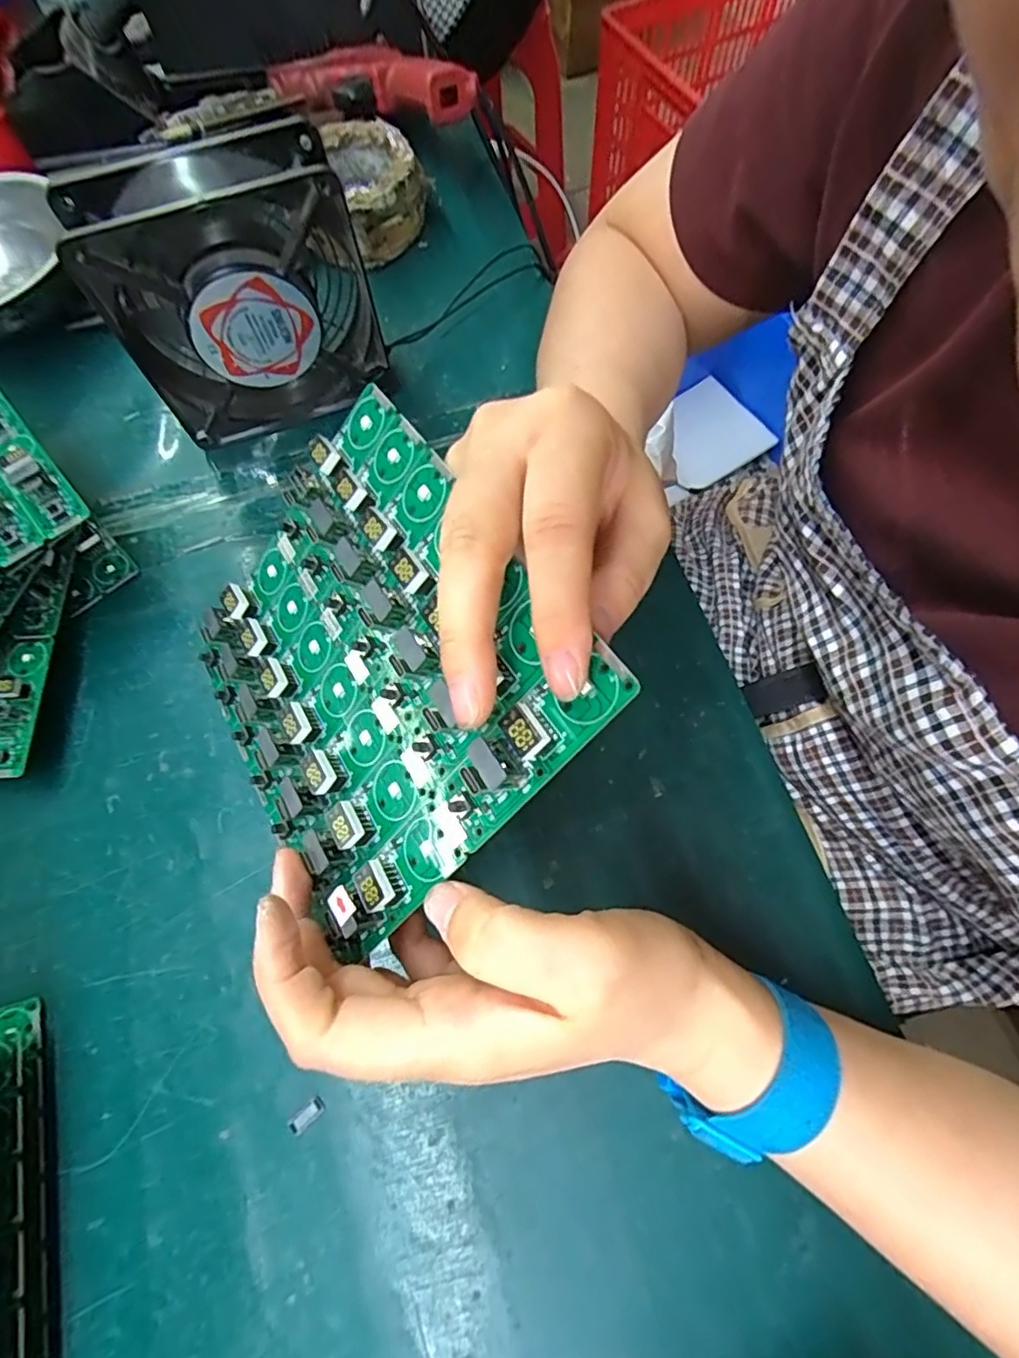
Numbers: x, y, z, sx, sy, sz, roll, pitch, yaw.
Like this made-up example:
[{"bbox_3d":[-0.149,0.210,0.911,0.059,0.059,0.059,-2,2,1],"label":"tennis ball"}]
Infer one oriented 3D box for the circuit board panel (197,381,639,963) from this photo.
[{"bbox_3d":[-0.052,-0.005,0.195,0.129,0.014,0.147,-48,63,18],"label":"circuit board panel"}]

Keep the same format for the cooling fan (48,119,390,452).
[{"bbox_3d":[-0.132,-0.190,0.302,0.122,0.121,0.047,-21,71,-7],"label":"cooling fan"}]

